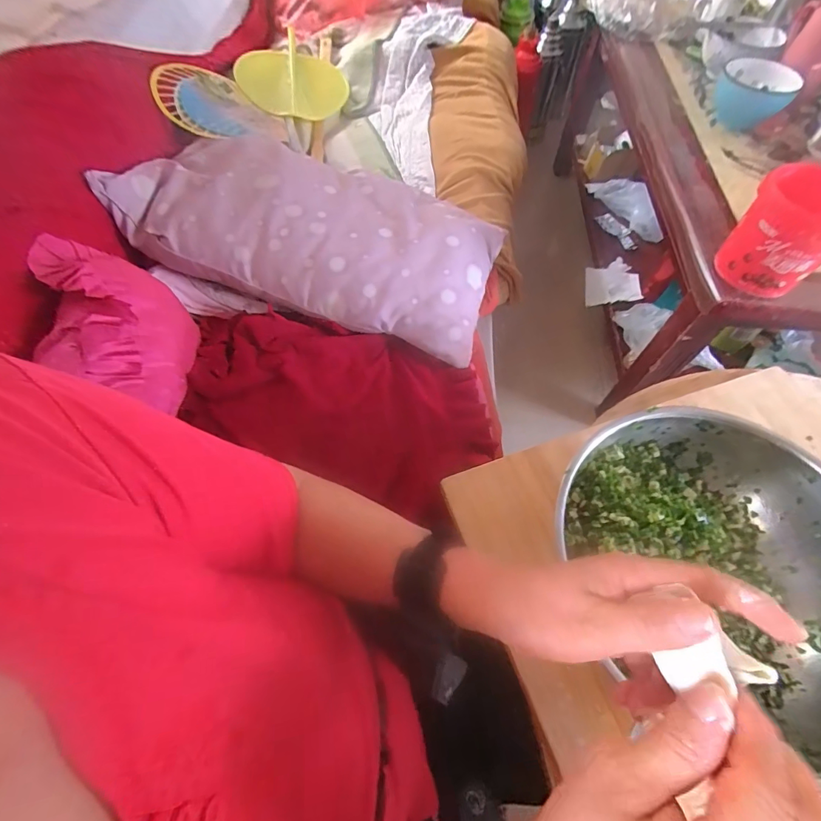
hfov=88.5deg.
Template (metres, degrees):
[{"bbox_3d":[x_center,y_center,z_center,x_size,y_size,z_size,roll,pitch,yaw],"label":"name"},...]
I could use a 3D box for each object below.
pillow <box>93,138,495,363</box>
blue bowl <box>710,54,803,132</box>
[{"bbox_3d":[-0.163,-0.319,0.718,0.620,0.099,0.323,16,62,10],"label":"pillow"},{"bbox_3d":[0.699,-0.653,0.861,0.139,0.080,0.156,29,65,16],"label":"blue bowl"}]

